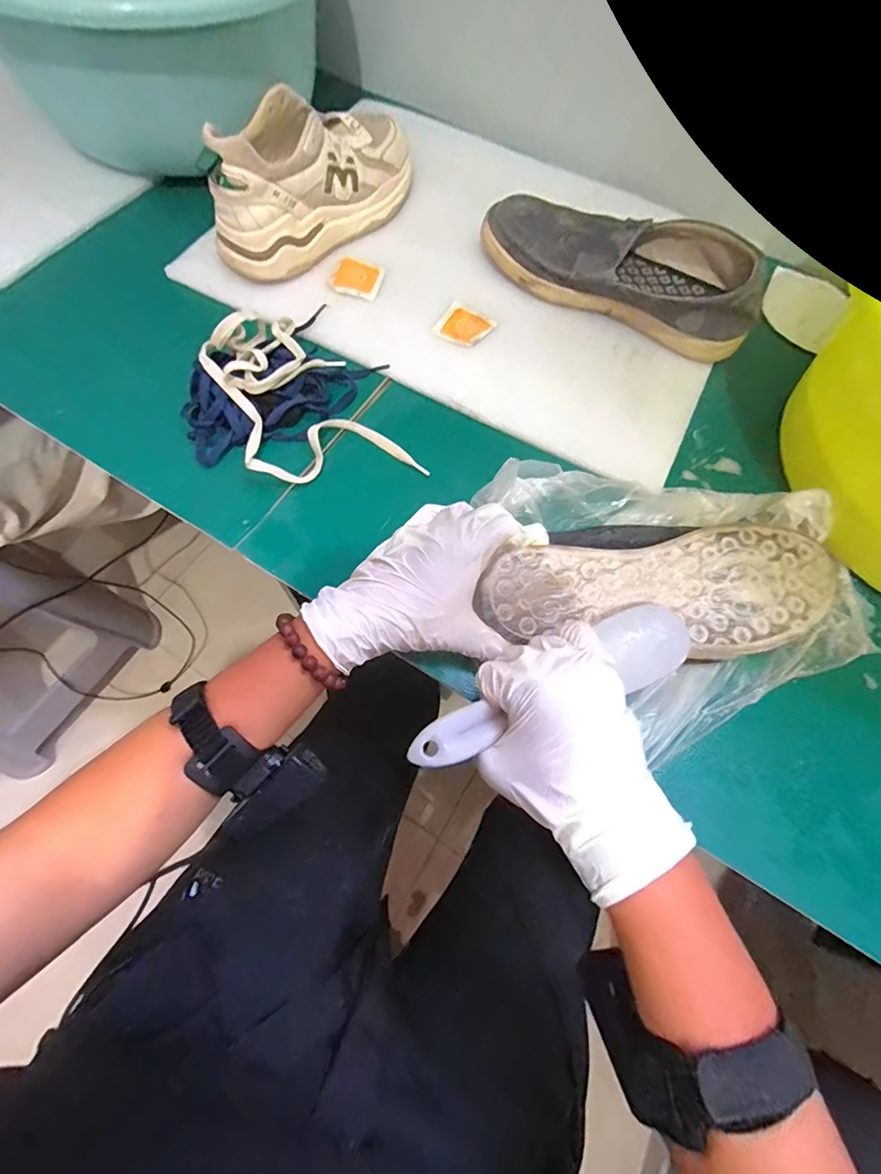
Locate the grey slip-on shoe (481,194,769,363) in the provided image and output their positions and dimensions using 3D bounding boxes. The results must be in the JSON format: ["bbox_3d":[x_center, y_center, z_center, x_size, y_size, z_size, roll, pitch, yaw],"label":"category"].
[{"bbox_3d":[0.170,-0.307,0.461,0.259,0.073,0.100,30,70,9],"label":"grey slip-on shoe"}]

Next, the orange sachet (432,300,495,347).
[{"bbox_3d":[0.022,-0.248,0.465,0.046,0.004,0.044,30,70,9],"label":"orange sachet"}]

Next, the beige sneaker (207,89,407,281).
[{"bbox_3d":[-0.120,-0.397,0.469,0.083,0.095,0.235,39,72,12],"label":"beige sneaker"}]

